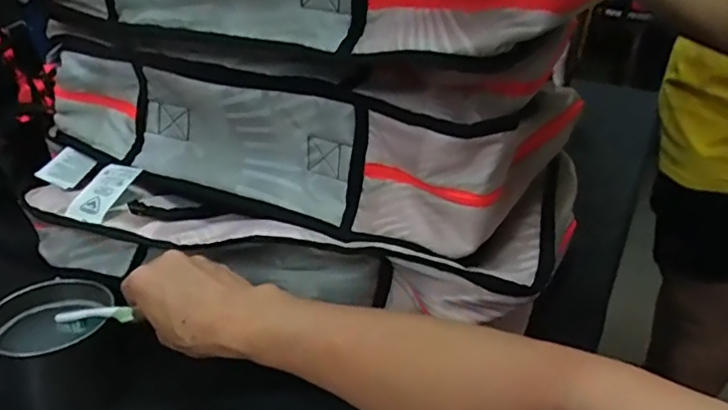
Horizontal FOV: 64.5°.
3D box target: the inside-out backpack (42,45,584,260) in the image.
[{"bbox_3d":[-0.049,-0.098,0.615,0.488,0.108,0.265,16,30,23],"label":"inside-out backpack"}]

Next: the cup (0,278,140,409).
[{"bbox_3d":[-0.272,0.131,0.526,0.089,0.094,0.101,17,30,26],"label":"cup"}]

